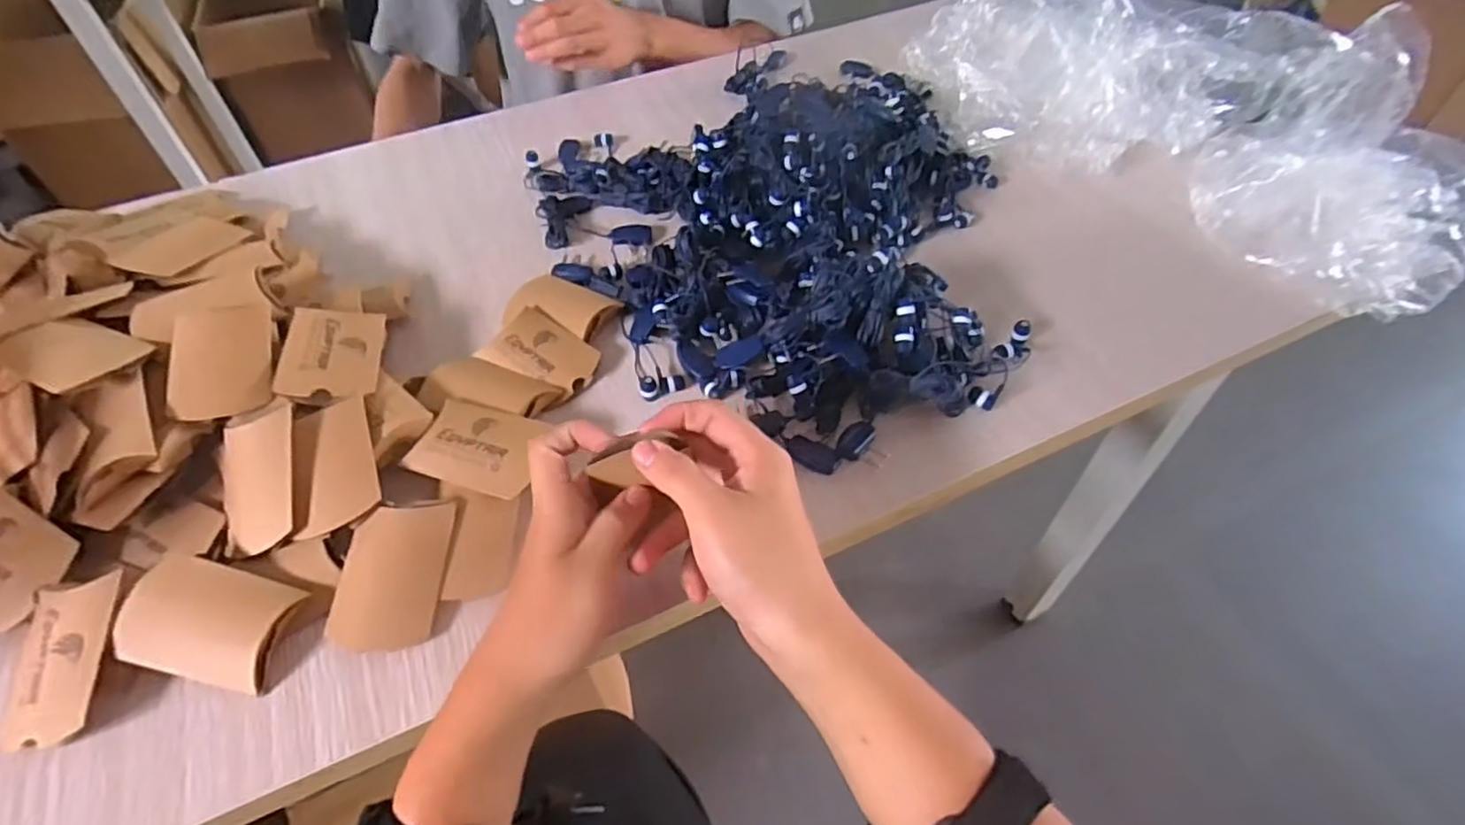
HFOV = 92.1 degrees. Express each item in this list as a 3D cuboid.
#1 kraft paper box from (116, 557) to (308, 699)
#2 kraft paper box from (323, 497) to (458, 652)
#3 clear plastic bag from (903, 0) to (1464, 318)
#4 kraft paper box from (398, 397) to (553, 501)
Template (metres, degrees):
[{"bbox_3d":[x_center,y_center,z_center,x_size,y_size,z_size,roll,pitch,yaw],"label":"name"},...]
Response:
[{"bbox_3d":[-0.283,0.114,0.383,0.085,0.019,0.057,14,70,0],"label":"kraft paper box"},{"bbox_3d":[-0.194,0.092,0.406,0.057,0.014,0.082,2,66,-1],"label":"kraft paper box"},{"bbox_3d":[0.343,-0.229,0.541,0.385,0.116,0.191,30,58,24],"label":"clear plastic bag"},{"bbox_3d":[-0.157,0.020,0.439,0.073,0.013,0.056,11,52,11],"label":"kraft paper box"}]

